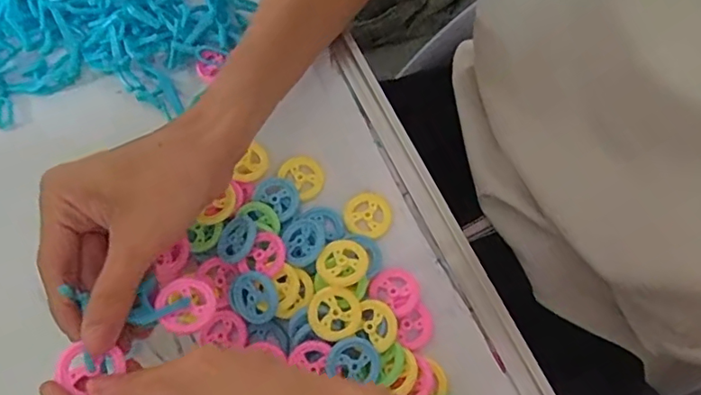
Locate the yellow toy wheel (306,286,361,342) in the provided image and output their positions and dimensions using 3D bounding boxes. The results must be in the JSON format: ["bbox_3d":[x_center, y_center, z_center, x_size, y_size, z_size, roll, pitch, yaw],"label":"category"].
[{"bbox_3d":[-0.009,0.065,0.307,0.029,0.007,0.028,0,71,1],"label":"yellow toy wheel"}]

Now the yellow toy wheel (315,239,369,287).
[{"bbox_3d":[-0.005,0.037,0.316,0.030,0.004,0.028,-1,58,2],"label":"yellow toy wheel"}]

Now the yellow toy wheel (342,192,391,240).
[{"bbox_3d":[0.011,0.011,0.345,0.029,0.004,0.030,-27,73,-9],"label":"yellow toy wheel"}]

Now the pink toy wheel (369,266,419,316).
[{"bbox_3d":[0.027,0.054,0.325,0.029,0.005,0.026,31,72,27],"label":"pink toy wheel"}]

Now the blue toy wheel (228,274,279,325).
[{"bbox_3d":[-0.056,0.058,0.314,0.029,0.010,0.029,-1,87,11],"label":"blue toy wheel"}]

